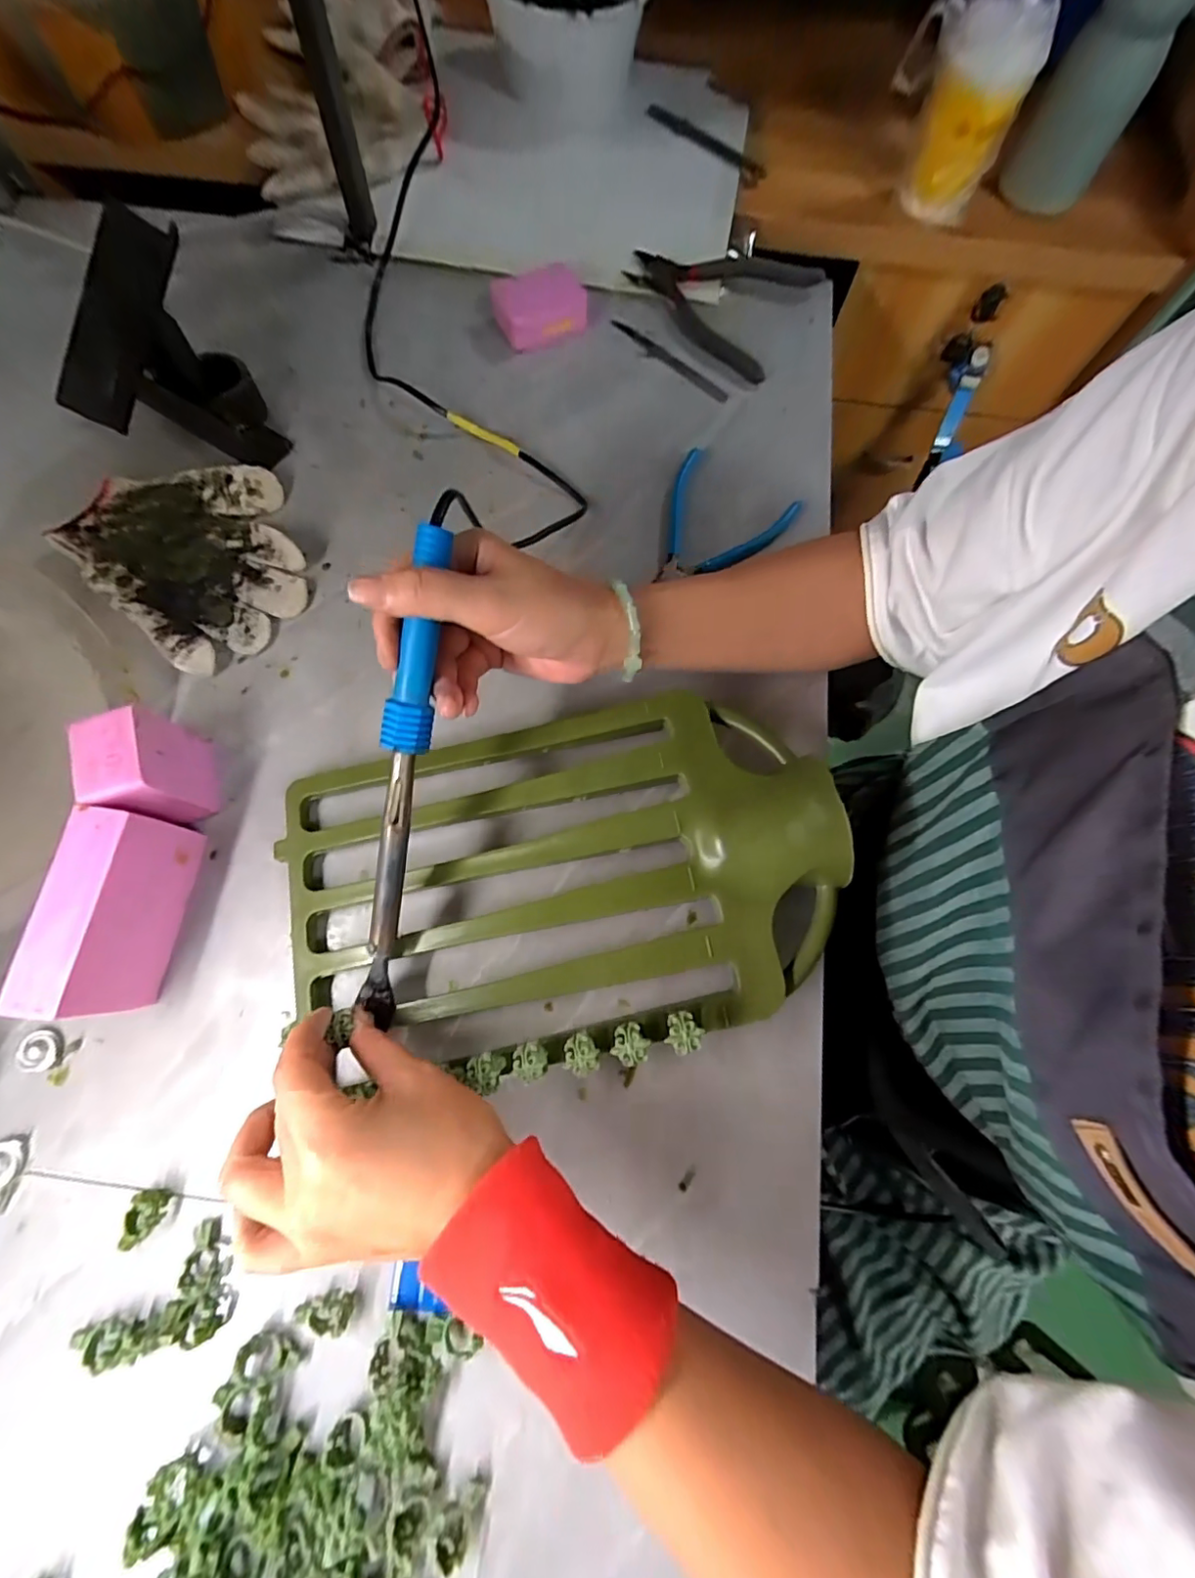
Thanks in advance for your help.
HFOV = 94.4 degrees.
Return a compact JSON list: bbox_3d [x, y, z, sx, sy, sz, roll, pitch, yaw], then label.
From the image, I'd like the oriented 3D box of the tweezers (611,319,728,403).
[{"bbox_3d":[0.062,-0.389,0.499,0.018,0.004,0.139,-42,78,-13],"label":"tweezers"}]

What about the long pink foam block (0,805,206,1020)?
[{"bbox_3d":[-0.276,0.070,0.317,0.034,0.067,0.105,5,73,1],"label":"long pink foam block"}]

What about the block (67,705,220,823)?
[{"bbox_3d":[-0.277,-0.011,0.345,0.044,0.070,0.064,-20,74,-7],"label":"block"}]

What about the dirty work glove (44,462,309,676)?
[{"bbox_3d":[-0.302,-0.185,0.423,0.185,0.021,0.145,39,76,10],"label":"dirty work glove"}]

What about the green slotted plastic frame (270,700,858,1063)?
[{"bbox_3d":[-0.027,0.050,0.325,0.326,0.088,0.198,-8,73,-4],"label":"green slotted plastic frame"}]

